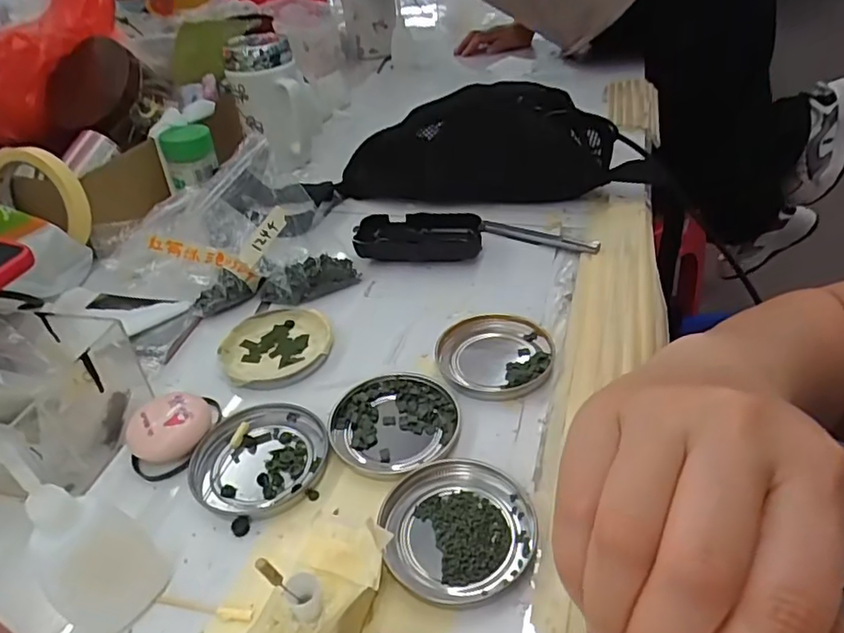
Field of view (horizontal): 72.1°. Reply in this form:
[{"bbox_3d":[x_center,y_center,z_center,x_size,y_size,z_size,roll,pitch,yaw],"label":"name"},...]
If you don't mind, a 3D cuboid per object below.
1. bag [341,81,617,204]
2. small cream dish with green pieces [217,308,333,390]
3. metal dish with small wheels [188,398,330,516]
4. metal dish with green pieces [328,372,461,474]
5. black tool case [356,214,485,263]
[{"bbox_3d":[0.049,-0.166,0.569,0.270,0.095,0.078,0,38,7],"label":"bag"},{"bbox_3d":[-0.107,0.021,0.424,0.079,0.009,0.078,-3,38,3],"label":"small cream dish with green pieces"},{"bbox_3d":[-0.096,0.082,0.346,0.077,0.007,0.078,-3,38,3],"label":"metal dish with small wheels"},{"bbox_3d":[-0.017,0.064,0.360,0.077,0.006,0.073,-3,38,3],"label":"metal dish with green pieces"},{"bbox_3d":[-0.004,-0.069,0.513,0.109,0.028,0.044,-2,38,5],"label":"black tool case"}]

